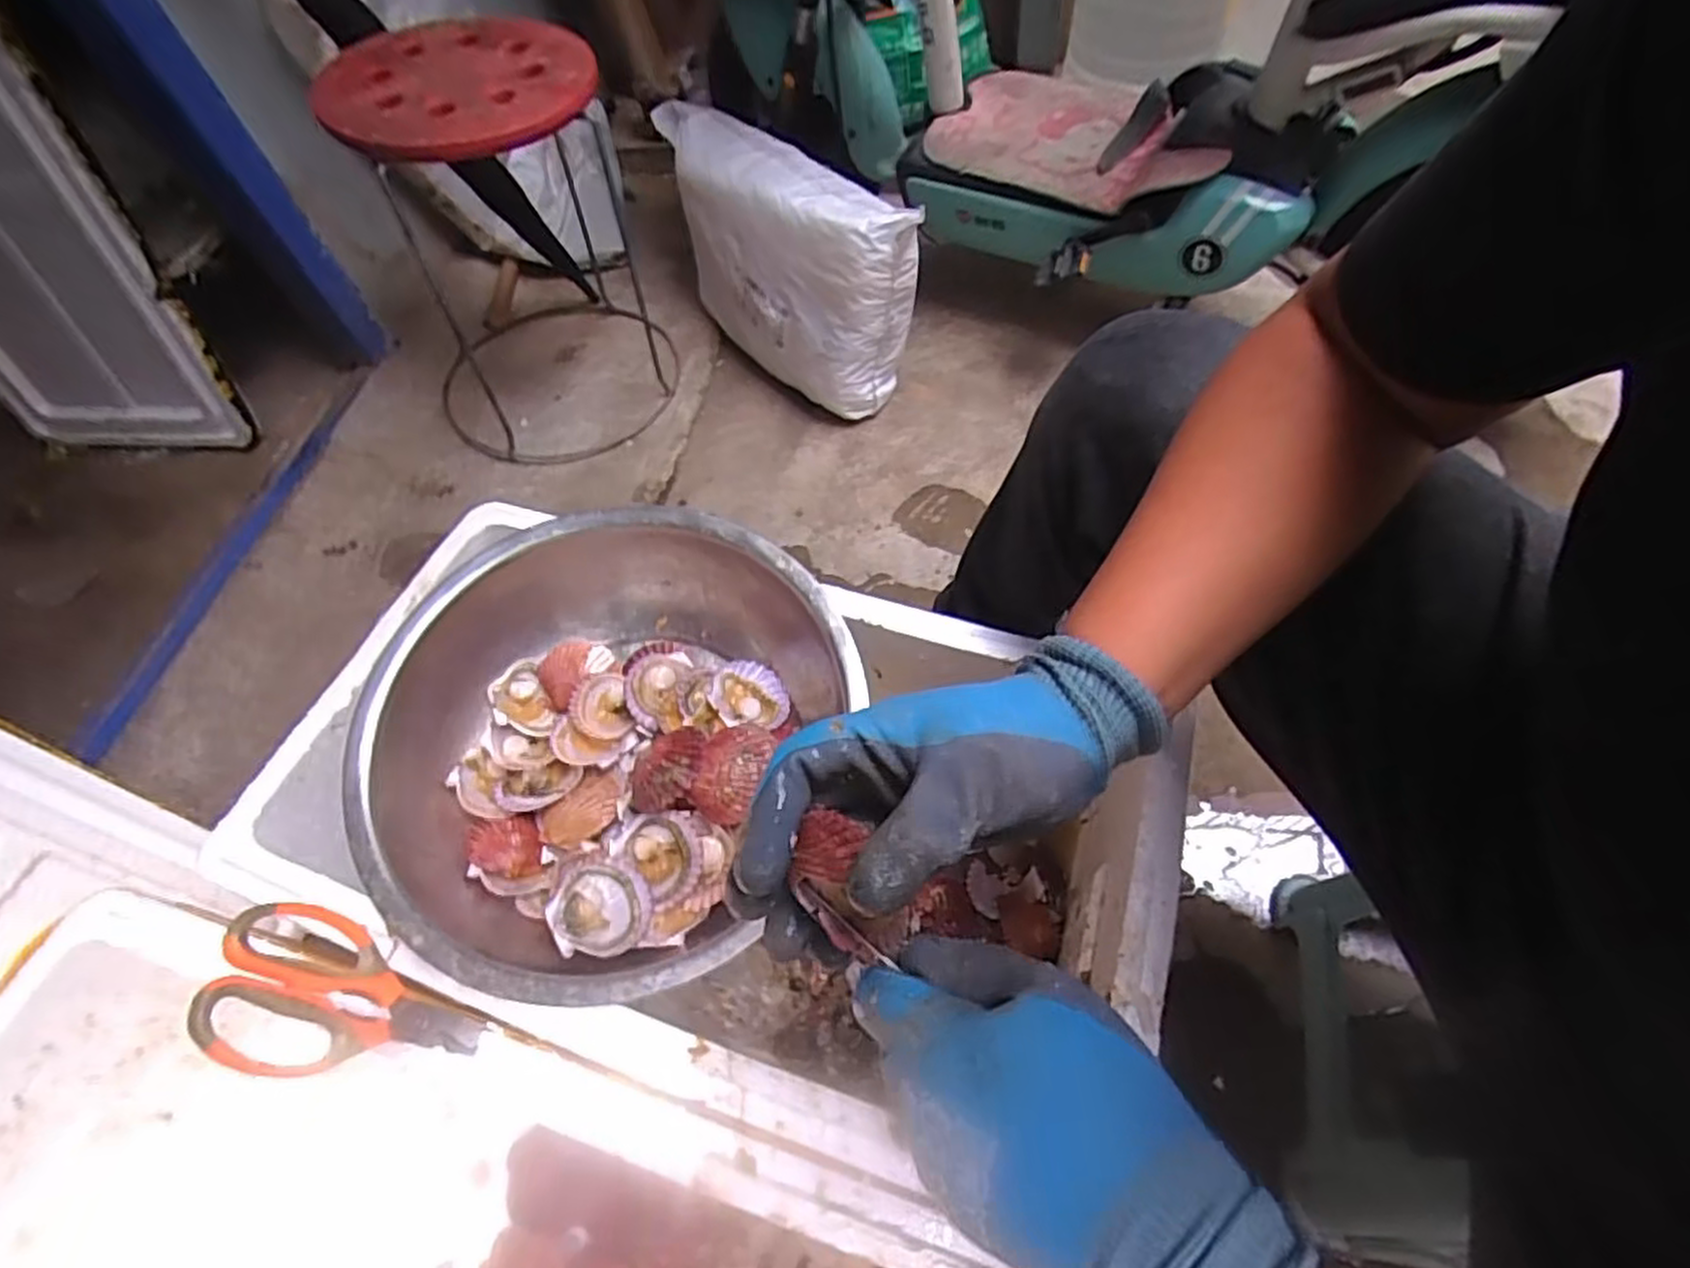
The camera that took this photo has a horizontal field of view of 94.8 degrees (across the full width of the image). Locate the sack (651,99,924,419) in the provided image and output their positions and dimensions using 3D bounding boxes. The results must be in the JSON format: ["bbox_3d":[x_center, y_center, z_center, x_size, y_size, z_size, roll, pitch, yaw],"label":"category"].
[{"bbox_3d":[-0.108,-0.578,1.204,0.164,0.282,0.537,-36,61,-16],"label":"sack"}]

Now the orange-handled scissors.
[{"bbox_3d":[-0.271,0.209,0.438,0.023,0.166,0.077,-4,53,29],"label":"orange-handled scissors"}]

